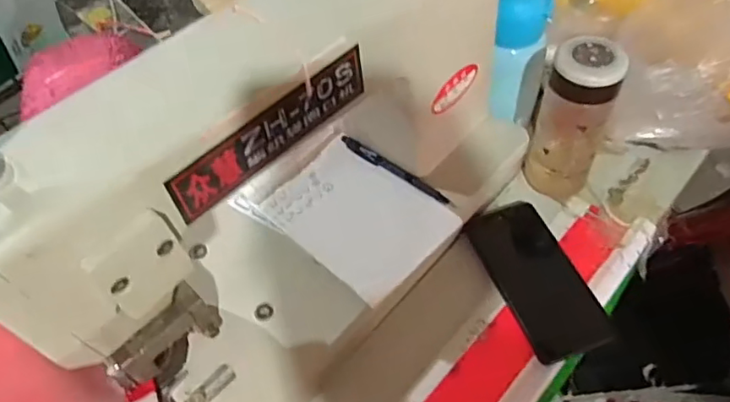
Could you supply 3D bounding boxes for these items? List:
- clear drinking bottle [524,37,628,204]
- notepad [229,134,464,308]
[{"bbox_3d":[0.213,-0.080,0.571,0.065,0.169,0.056,29,61,24],"label":"clear drinking bottle"},{"bbox_3d":[-0.017,0.008,0.564,0.186,0.015,0.126,33,63,25],"label":"notepad"}]

